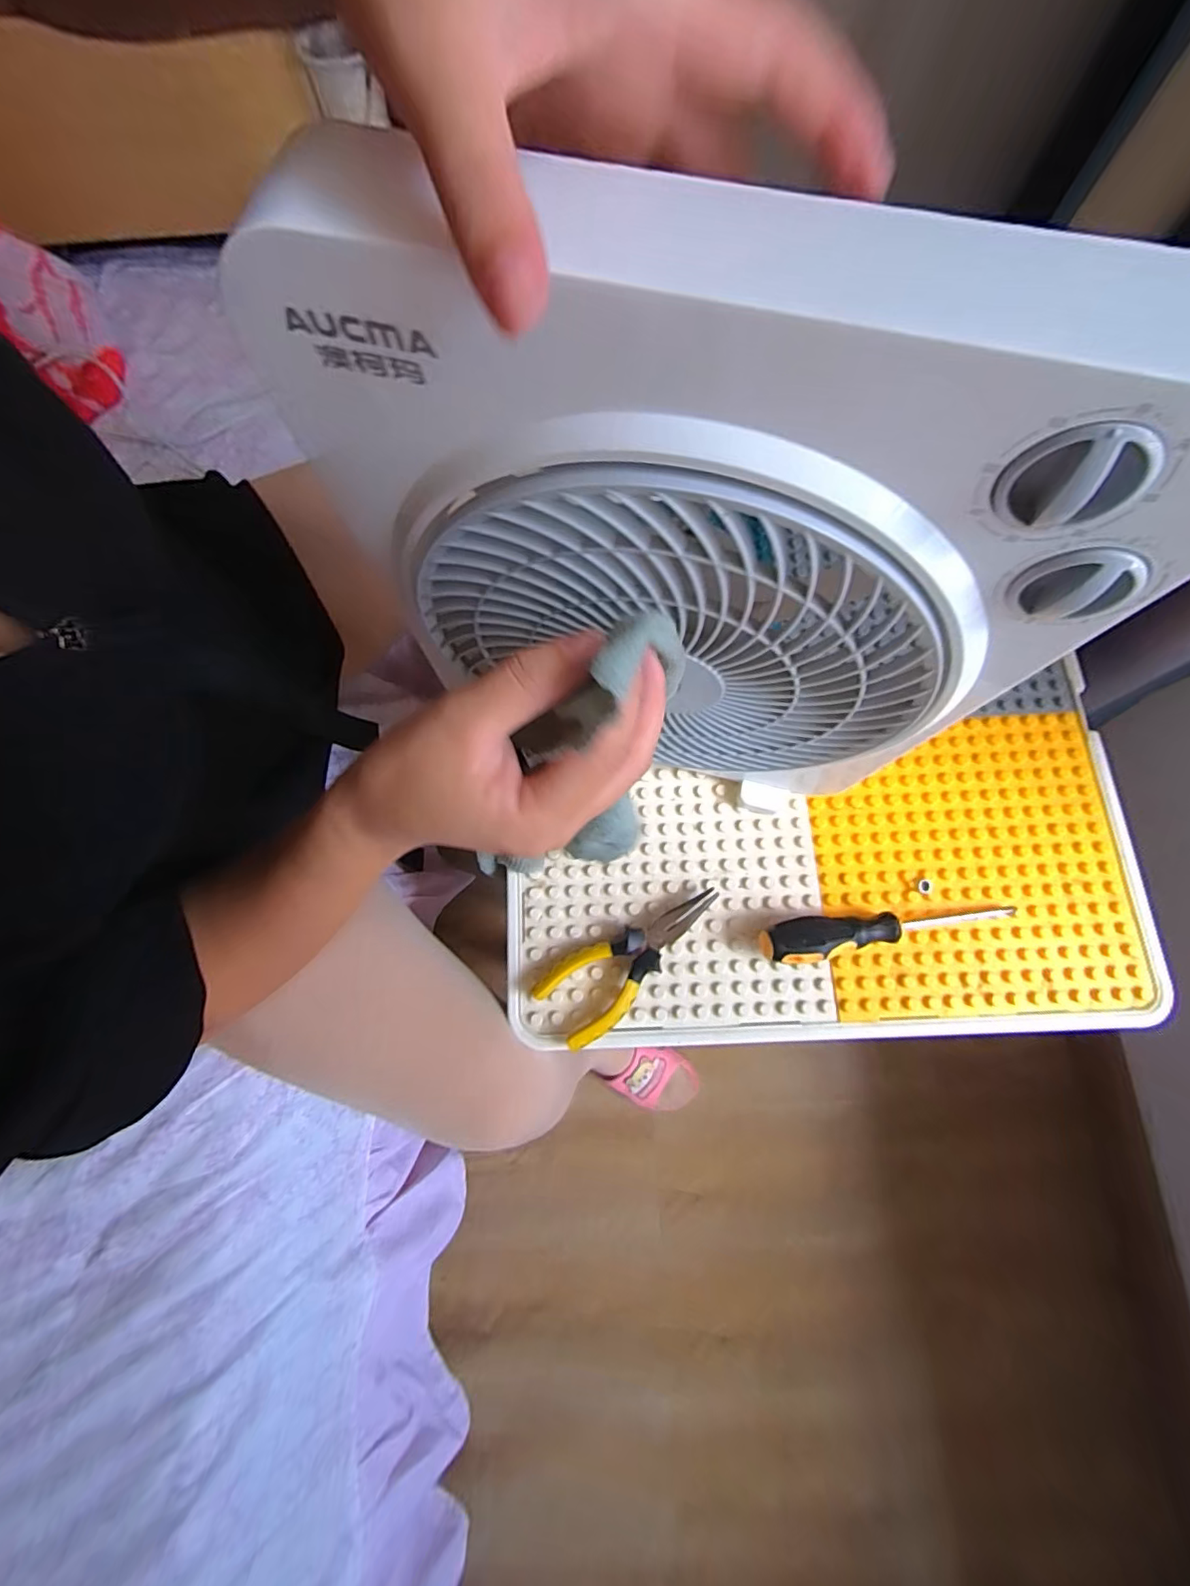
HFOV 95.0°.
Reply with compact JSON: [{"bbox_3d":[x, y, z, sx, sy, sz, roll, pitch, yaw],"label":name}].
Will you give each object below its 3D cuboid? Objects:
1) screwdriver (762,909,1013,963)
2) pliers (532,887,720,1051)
[{"bbox_3d":[0.223,0.102,0.414,0.198,0.032,0.030,-9,75,-1],"label":"screwdriver"},{"bbox_3d":[0.030,0.125,0.422,0.153,0.023,0.058,-36,77,-8],"label":"pliers"}]

